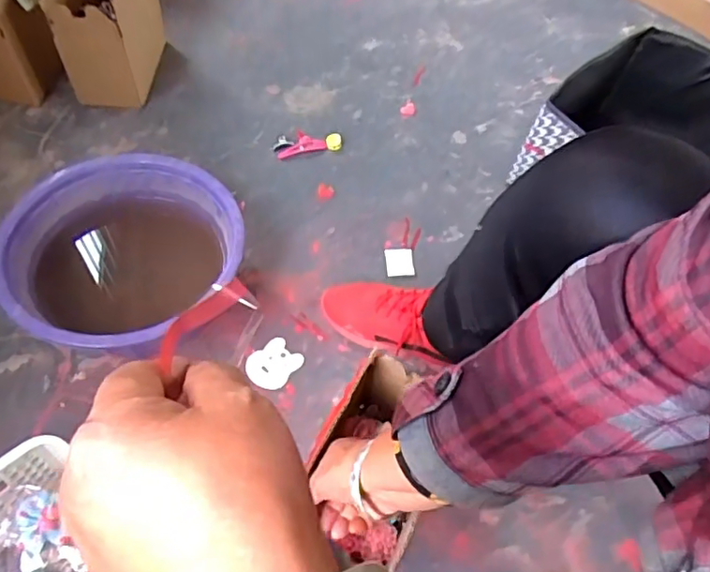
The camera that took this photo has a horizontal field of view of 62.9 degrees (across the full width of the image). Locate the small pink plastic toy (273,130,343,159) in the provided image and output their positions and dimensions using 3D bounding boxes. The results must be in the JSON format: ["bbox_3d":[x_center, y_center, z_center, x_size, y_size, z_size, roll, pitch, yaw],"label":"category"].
[{"bbox_3d":[-0.080,-0.244,0.983,0.115,0.019,0.038,-9,57,-10],"label":"small pink plastic toy"}]

